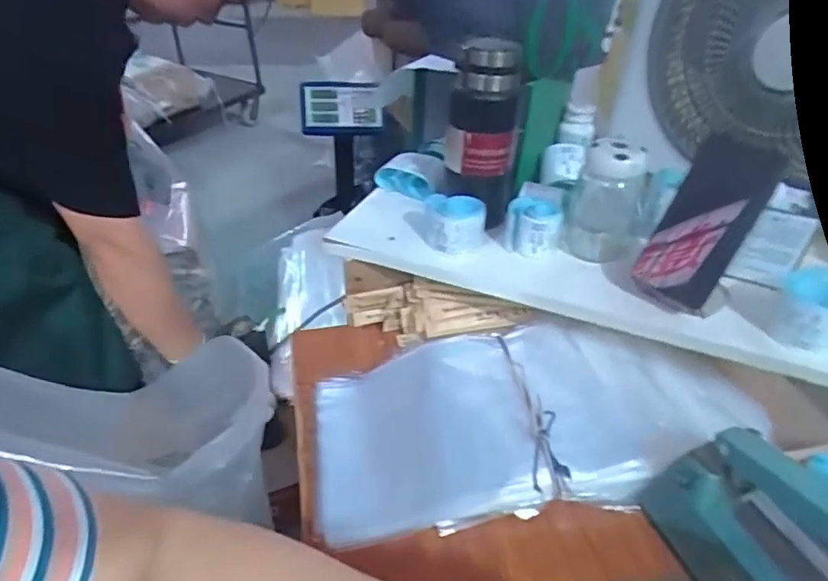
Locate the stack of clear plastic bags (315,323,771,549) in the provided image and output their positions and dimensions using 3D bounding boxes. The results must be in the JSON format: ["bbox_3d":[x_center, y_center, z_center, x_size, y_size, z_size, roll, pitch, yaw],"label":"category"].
[{"bbox_3d":[0.123,0.127,0.563,0.455,0.057,0.203,-9,46,0],"label":"stack of clear plastic bags"}]

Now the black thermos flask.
[{"bbox_3d":[0.077,-0.180,0.634,0.084,0.197,0.074,7,38,6],"label":"black thermos flask"}]

